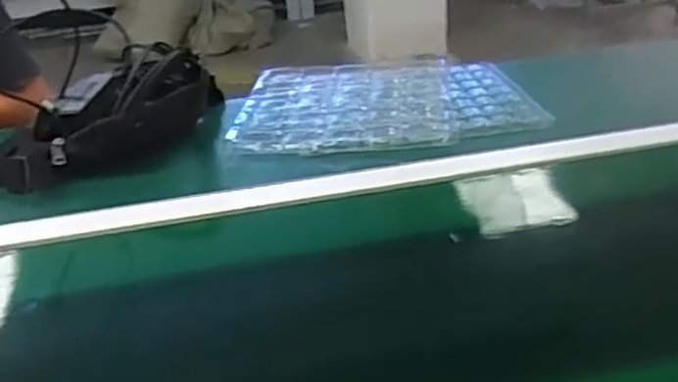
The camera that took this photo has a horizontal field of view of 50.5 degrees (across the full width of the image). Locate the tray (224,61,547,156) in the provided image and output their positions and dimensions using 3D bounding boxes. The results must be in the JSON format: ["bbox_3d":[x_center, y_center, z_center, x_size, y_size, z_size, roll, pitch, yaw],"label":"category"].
[{"bbox_3d":[0.064,-0.120,0.956,0.375,0.021,0.303,-3,28,3],"label":"tray"}]

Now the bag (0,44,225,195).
[{"bbox_3d":[-0.286,-0.106,0.862,0.337,0.104,0.148,-19,31,-25],"label":"bag"}]

